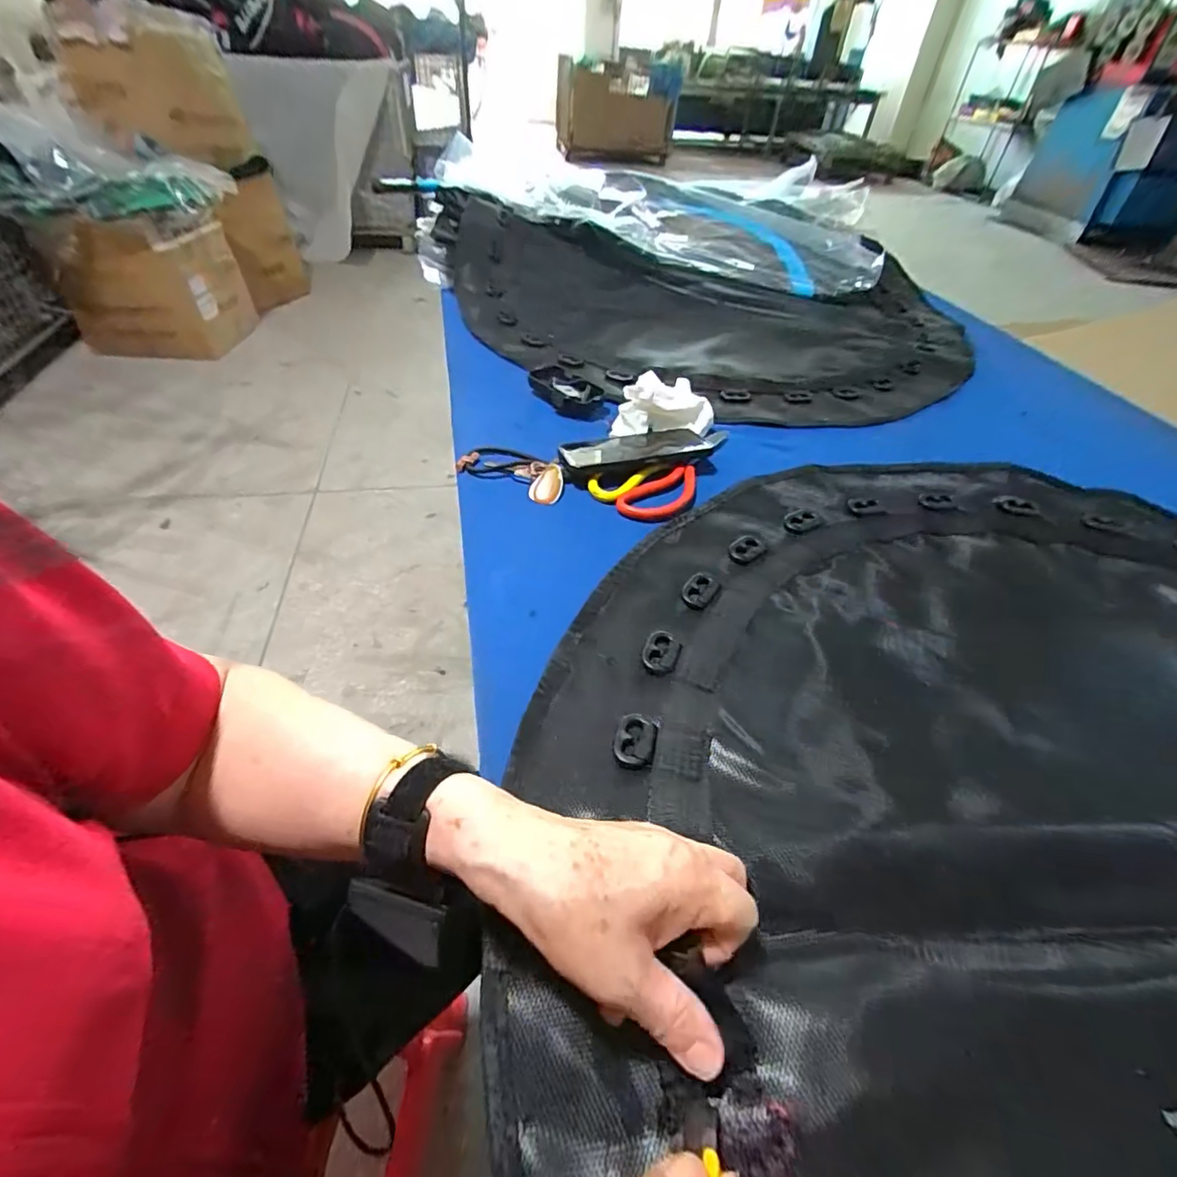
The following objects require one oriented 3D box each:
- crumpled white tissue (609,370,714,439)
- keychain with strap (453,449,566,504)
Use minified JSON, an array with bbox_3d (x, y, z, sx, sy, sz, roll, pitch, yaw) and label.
[{"bbox_3d":[0.087,-0.223,0.664,0.120,0.057,0.076,-15,48,-18],"label":"crumpled white tissue"},{"bbox_3d":[-0.081,-0.129,0.595,0.120,0.024,0.047,19,47,14],"label":"keychain with strap"}]

